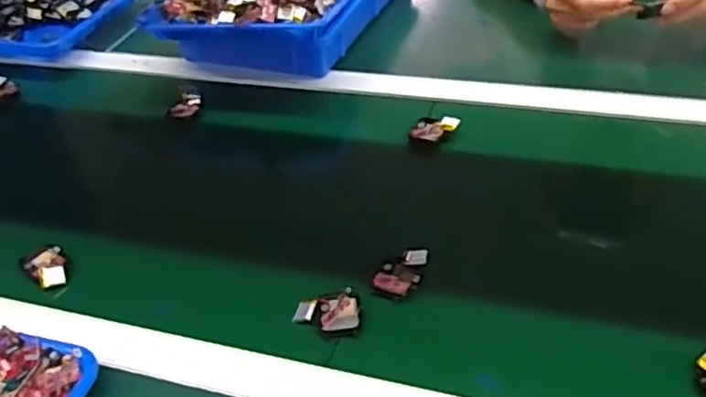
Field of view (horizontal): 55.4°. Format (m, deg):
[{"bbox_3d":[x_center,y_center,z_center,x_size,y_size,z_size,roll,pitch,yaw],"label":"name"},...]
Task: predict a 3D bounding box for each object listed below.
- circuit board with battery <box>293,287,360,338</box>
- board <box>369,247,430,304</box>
[{"bbox_3d":[-0.022,0.098,0.573,0.054,0.021,0.036,-2,41,5],"label":"circuit board with battery"},{"bbox_3d":[0.044,0.065,0.601,0.039,0.018,0.057,17,46,24],"label":"board"}]

